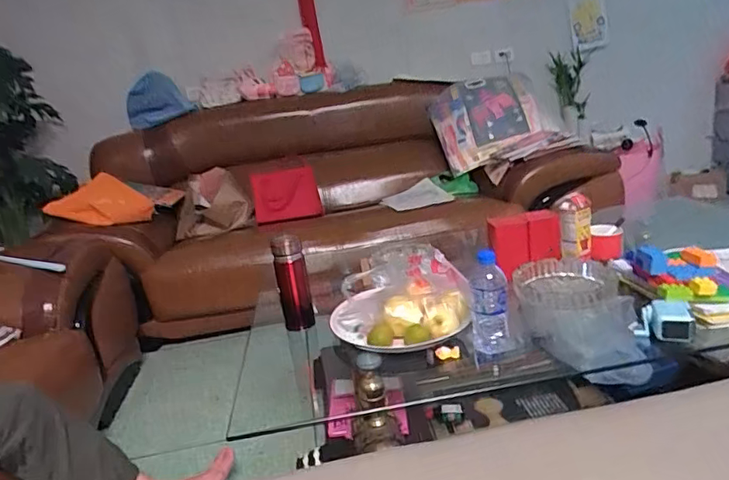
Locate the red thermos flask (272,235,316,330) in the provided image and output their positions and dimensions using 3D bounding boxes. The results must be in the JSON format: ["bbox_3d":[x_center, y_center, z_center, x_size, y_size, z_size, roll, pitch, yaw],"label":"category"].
[{"bbox_3d":[-0.163,0.096,1.133,0.069,0.209,0.059,-11,17,-9],"label":"red thermos flask"}]

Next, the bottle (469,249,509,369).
[{"bbox_3d":[0.244,0.139,0.982,0.067,0.251,0.070,-5,17,10],"label":"bottle"}]

